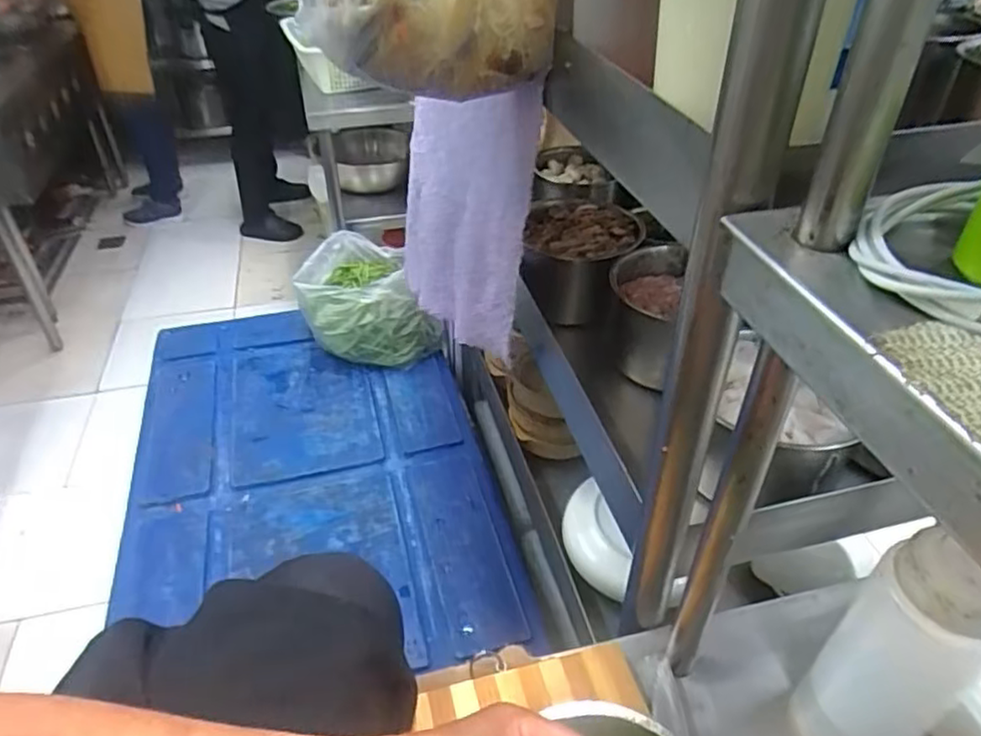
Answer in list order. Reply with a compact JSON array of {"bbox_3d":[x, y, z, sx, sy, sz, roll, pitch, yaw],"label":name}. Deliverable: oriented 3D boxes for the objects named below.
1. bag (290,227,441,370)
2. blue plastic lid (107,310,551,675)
[{"bbox_3d":[-0.260,-0.133,1.333,0.239,0.188,0.240,-20,43,-23],"label":"bag"},{"bbox_3d":[-0.315,0.144,1.156,0.591,0.037,0.838,-9,40,-11],"label":"blue plastic lid"}]

